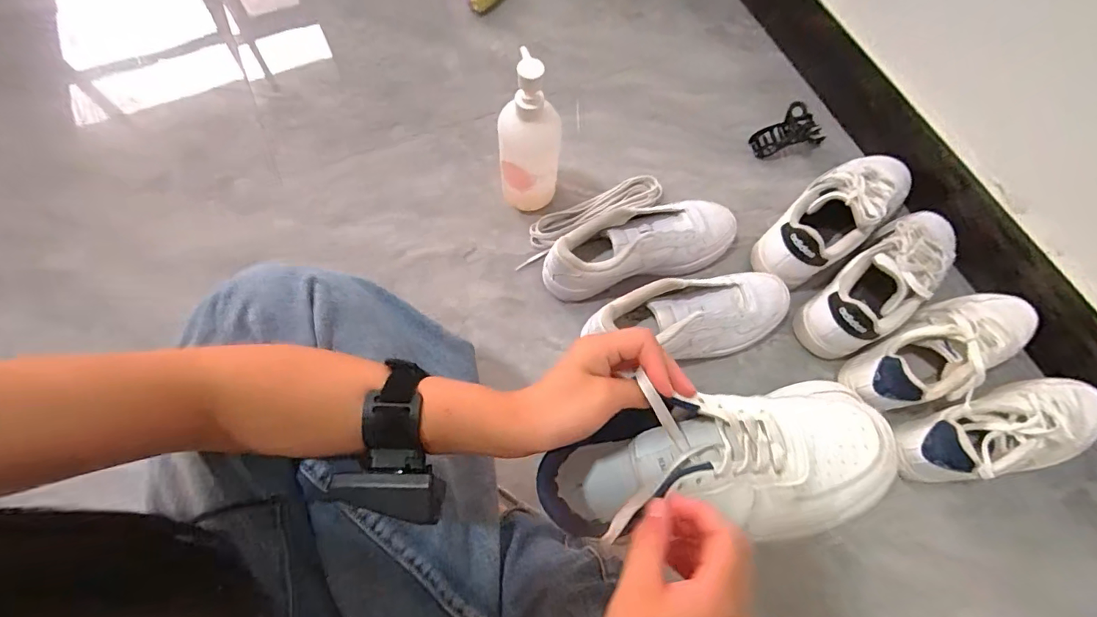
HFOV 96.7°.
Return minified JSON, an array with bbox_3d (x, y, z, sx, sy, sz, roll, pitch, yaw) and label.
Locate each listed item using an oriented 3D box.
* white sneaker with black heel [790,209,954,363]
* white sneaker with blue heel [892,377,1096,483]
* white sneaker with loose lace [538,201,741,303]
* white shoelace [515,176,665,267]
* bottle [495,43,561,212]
[{"bbox_3d":[0.425,-0.040,0.602,0.238,0.102,0.083,-35,74,-14],"label":"white sneaker with black heel"},{"bbox_3d":[0.508,0.142,0.542,0.247,0.096,0.089,-15,70,-8],"label":"white sneaker with blue heel"},{"bbox_3d":[0.115,-0.082,0.607,0.251,0.084,0.097,-13,69,-7],"label":"white sneaker with loose lace"},{"bbox_3d":[0.054,-0.126,0.665,0.217,0.024,0.049,-25,71,-11],"label":"white shoelace"},{"bbox_3d":[-0.023,-0.192,0.582,0.075,0.215,0.059,-2,68,-3],"label":"bottle"}]

